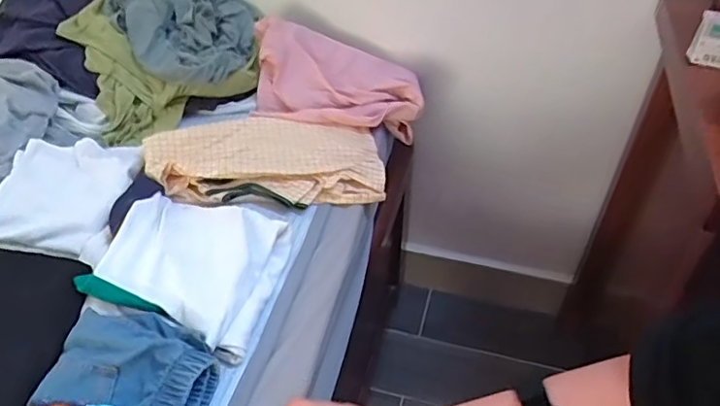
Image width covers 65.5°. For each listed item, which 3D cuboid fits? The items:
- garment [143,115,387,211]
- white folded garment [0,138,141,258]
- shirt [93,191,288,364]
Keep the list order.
[{"bbox_3d":[-0.123,-0.063,0.764,0.307,0.048,0.155,2,43,2],"label":"garment"},{"bbox_3d":[-0.368,-0.018,0.698,0.146,0.029,0.175,2,43,2],"label":"white folded garment"},{"bbox_3d":[-0.181,0.063,0.619,0.179,0.049,0.175,12,44,12],"label":"shirt"}]

